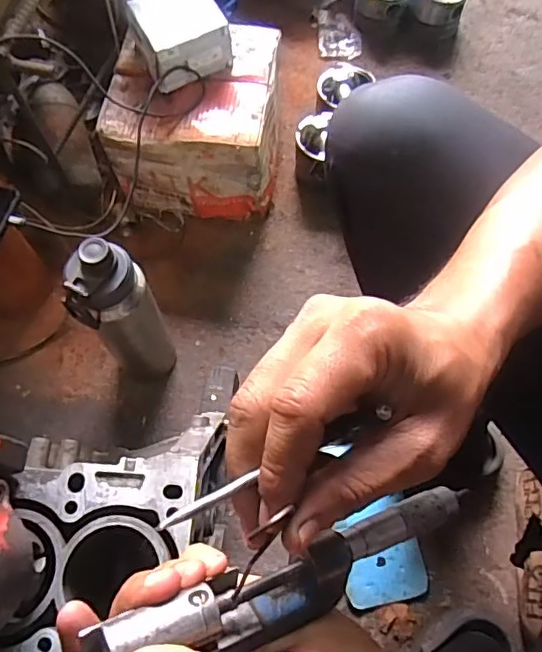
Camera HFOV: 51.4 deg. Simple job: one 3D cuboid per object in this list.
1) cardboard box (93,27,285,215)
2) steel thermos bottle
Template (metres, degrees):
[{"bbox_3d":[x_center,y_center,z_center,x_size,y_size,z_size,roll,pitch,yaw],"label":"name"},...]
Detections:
[{"bbox_3d":[-0.106,-0.296,0.838,0.223,0.177,0.207,5,67,3],"label":"cardboard box"},{"bbox_3d":[-0.172,-0.009,0.661,0.081,0.260,0.073,-22,68,-8],"label":"steel thermos bottle"}]

